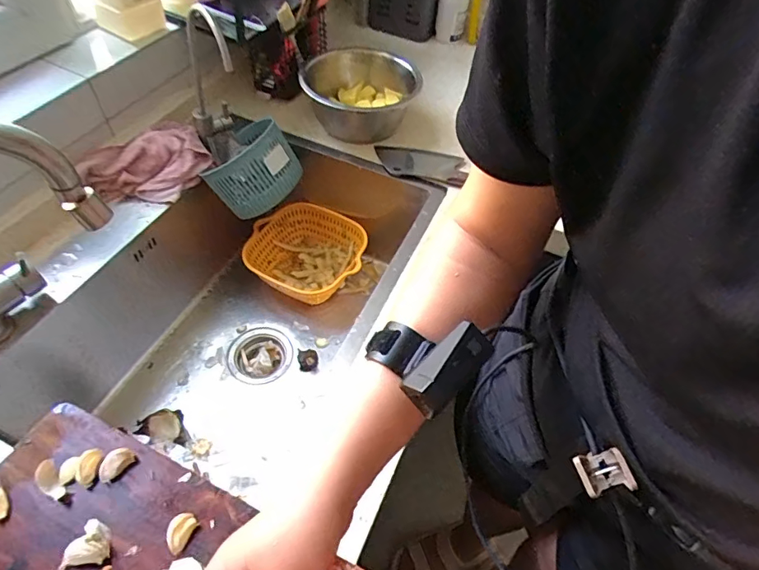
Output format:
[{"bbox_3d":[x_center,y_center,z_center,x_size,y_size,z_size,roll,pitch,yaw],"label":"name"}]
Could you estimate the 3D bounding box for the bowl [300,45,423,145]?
[{"bbox_3d":[-0.039,-0.358,0.867,0.195,0.112,0.195,2,51,-3],"label":"bowl"}]

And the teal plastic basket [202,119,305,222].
[{"bbox_3d":[-0.213,-0.192,0.793,0.146,0.111,0.105,-35,46,-11],"label":"teal plastic basket"}]

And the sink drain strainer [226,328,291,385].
[{"bbox_3d":[-0.208,0.127,0.831,0.103,0.041,0.109,2,51,-3],"label":"sink drain strainer"}]

